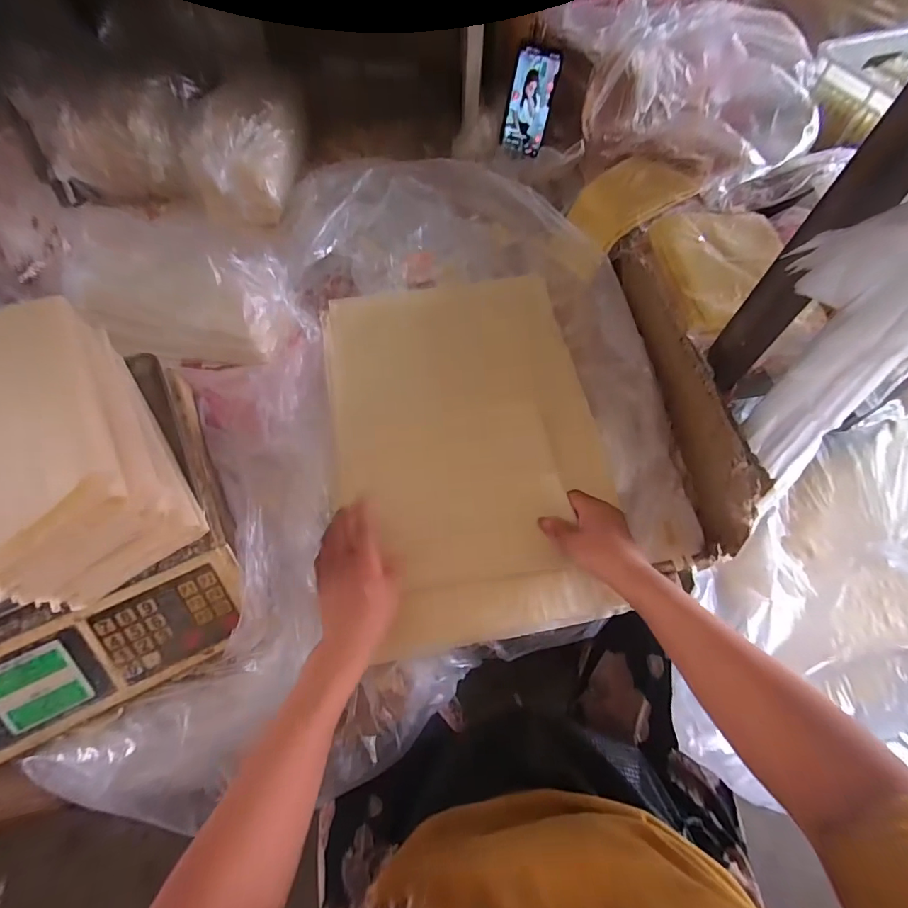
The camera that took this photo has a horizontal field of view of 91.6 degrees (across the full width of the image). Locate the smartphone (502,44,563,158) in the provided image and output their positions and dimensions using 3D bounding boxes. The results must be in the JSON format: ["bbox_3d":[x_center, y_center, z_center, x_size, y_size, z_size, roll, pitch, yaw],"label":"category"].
[{"bbox_3d":[0.127,-0.577,0.727,0.075,0.138,0.010,1,38,-14],"label":"smartphone"}]

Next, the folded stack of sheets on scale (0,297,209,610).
[{"bbox_3d":[-0.332,-0.012,0.364,0.125,0.114,0.238,-33,67,-17],"label":"folded stack of sheets on scale"}]

